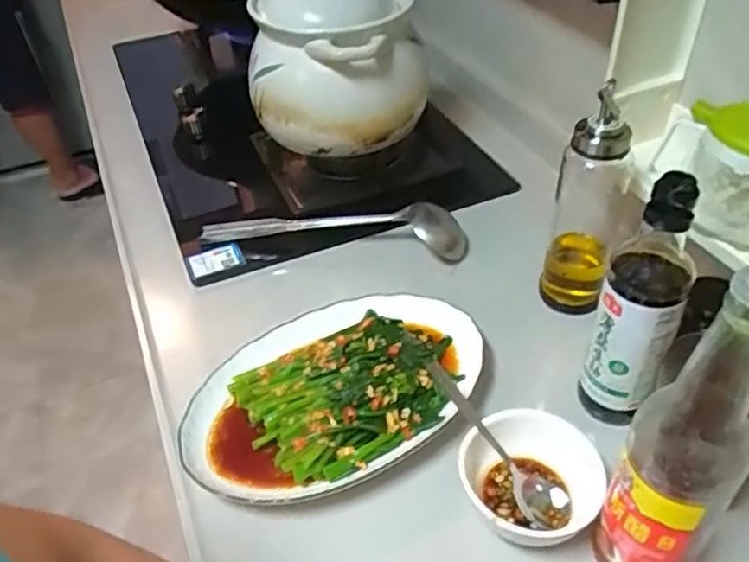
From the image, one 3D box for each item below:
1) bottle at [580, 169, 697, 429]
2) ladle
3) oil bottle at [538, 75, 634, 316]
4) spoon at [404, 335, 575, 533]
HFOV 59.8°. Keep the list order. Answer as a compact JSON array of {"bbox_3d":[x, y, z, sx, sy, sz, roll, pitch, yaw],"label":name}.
[{"bbox_3d":[0.213,0.030,0.529,0.057,0.243,0.053,21,48,25],"label":"bottle"},{"bbox_3d":[-0.052,-0.072,0.797,0.326,0.044,0.063,5,43,9],"label":"ladle"},{"bbox_3d":[0.214,-0.074,0.647,0.066,0.238,0.054,15,46,19],"label":"oil bottle"},{"bbox_3d":[0.087,0.118,0.577,0.030,0.038,0.225,-24,46,-21],"label":"spoon"}]

